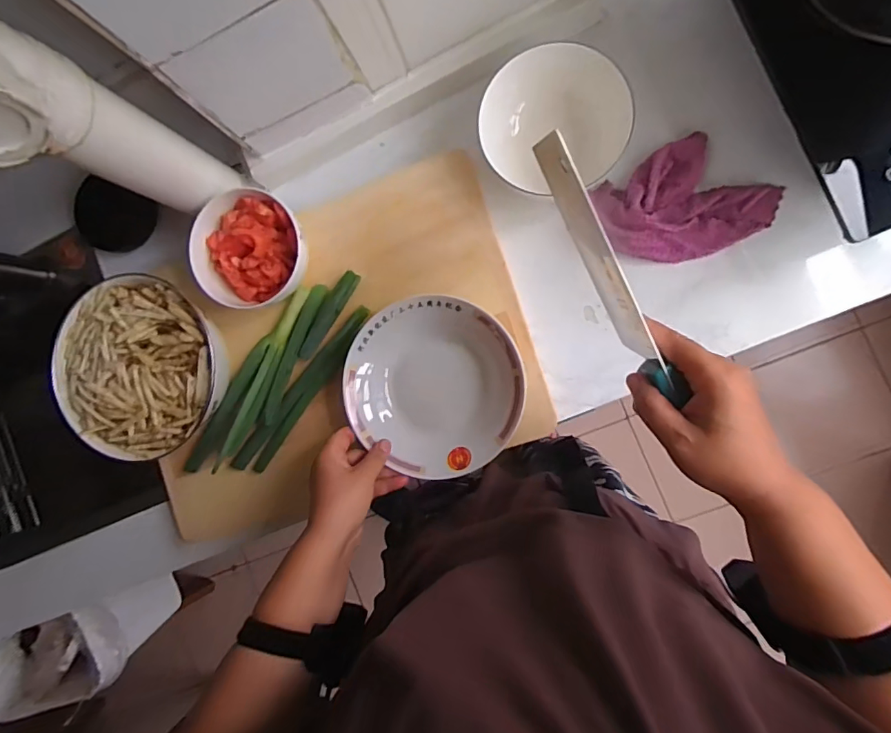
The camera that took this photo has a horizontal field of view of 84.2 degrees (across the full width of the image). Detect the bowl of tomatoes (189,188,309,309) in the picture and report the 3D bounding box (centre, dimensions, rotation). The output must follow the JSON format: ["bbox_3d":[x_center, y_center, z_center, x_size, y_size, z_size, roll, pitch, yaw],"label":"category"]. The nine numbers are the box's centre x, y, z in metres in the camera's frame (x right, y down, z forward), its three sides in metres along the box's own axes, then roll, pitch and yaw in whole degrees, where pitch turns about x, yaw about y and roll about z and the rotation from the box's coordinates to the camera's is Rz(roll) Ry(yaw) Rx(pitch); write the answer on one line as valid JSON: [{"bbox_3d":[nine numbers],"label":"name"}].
[{"bbox_3d":[-0.215,-0.130,0.561,0.126,0.058,0.126,9,91,10],"label":"bowl of tomatoes"}]

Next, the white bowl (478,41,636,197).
[{"bbox_3d":[0.122,-0.258,0.535,0.148,0.075,0.134,19,93,9],"label":"white bowl"}]

